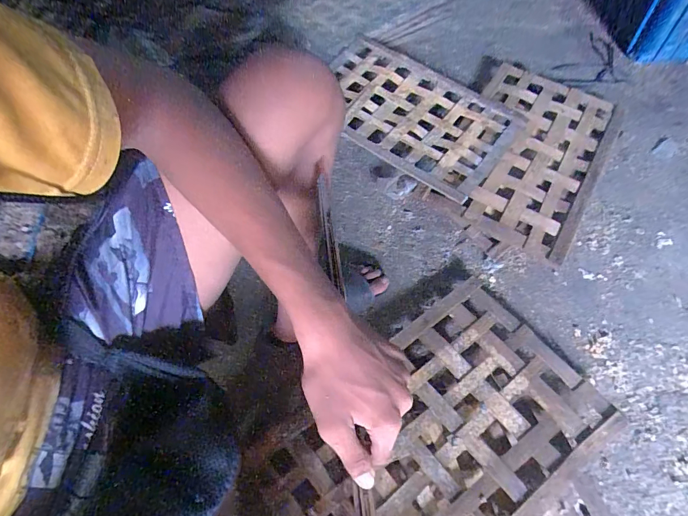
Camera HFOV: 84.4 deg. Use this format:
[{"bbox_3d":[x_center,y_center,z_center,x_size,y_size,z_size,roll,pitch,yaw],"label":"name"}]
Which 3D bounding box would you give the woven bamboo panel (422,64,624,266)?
[{"bbox_3d":[0.445,-0.245,0.914,0.321,0.025,0.544,28,70,12],"label":"woven bamboo panel"}]

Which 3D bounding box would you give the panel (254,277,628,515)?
[{"bbox_3d":[0.157,0.309,0.643,0.532,0.032,0.348,-33,65,-15],"label":"panel"}]

